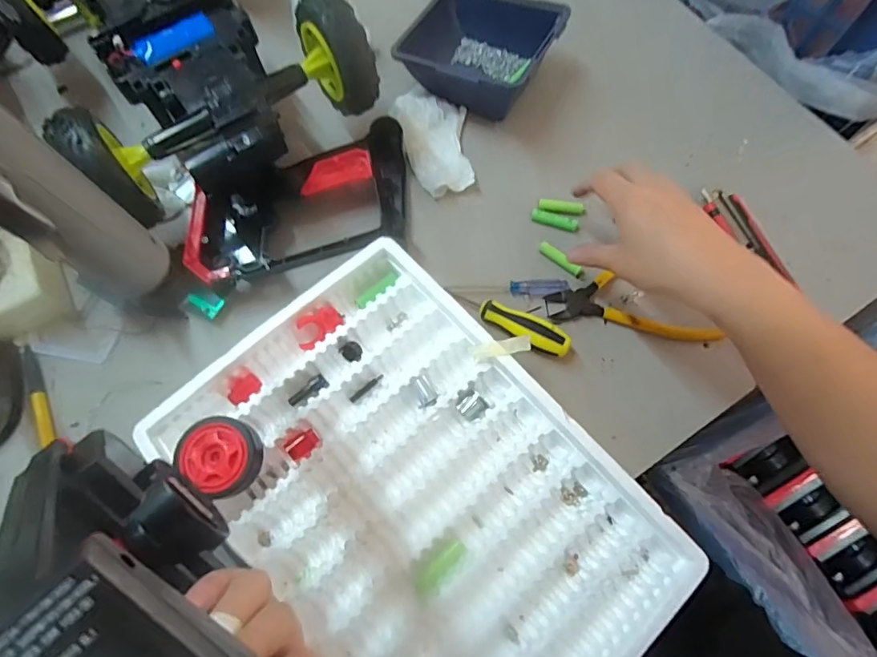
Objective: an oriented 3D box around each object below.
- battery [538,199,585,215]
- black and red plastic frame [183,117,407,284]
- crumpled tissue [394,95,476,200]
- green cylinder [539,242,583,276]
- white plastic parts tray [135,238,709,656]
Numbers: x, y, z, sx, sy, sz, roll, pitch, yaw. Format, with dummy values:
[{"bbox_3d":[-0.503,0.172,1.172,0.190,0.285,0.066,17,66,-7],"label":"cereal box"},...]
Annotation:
[{"bbox_3d":[0.117,-0.115,0.468,0.043,0.013,0.011,7,71,3],"label":"battery"},{"bbox_3d":[-0.122,-0.109,0.449,0.201,0.048,0.131,-12,71,-4],"label":"black and red plastic frame"},{"bbox_3d":[0.000,-0.185,0.492,0.065,0.021,0.118,-14,71,-4],"label":"crumpled tissue"},{"bbox_3d":[0.111,-0.063,0.446,0.043,0.009,0.009,35,74,14],"label":"green cylinder"},{"bbox_3d":[-0.019,0.119,0.360,0.240,0.048,0.346,-40,75,-12],"label":"white plastic parts tray"}]

